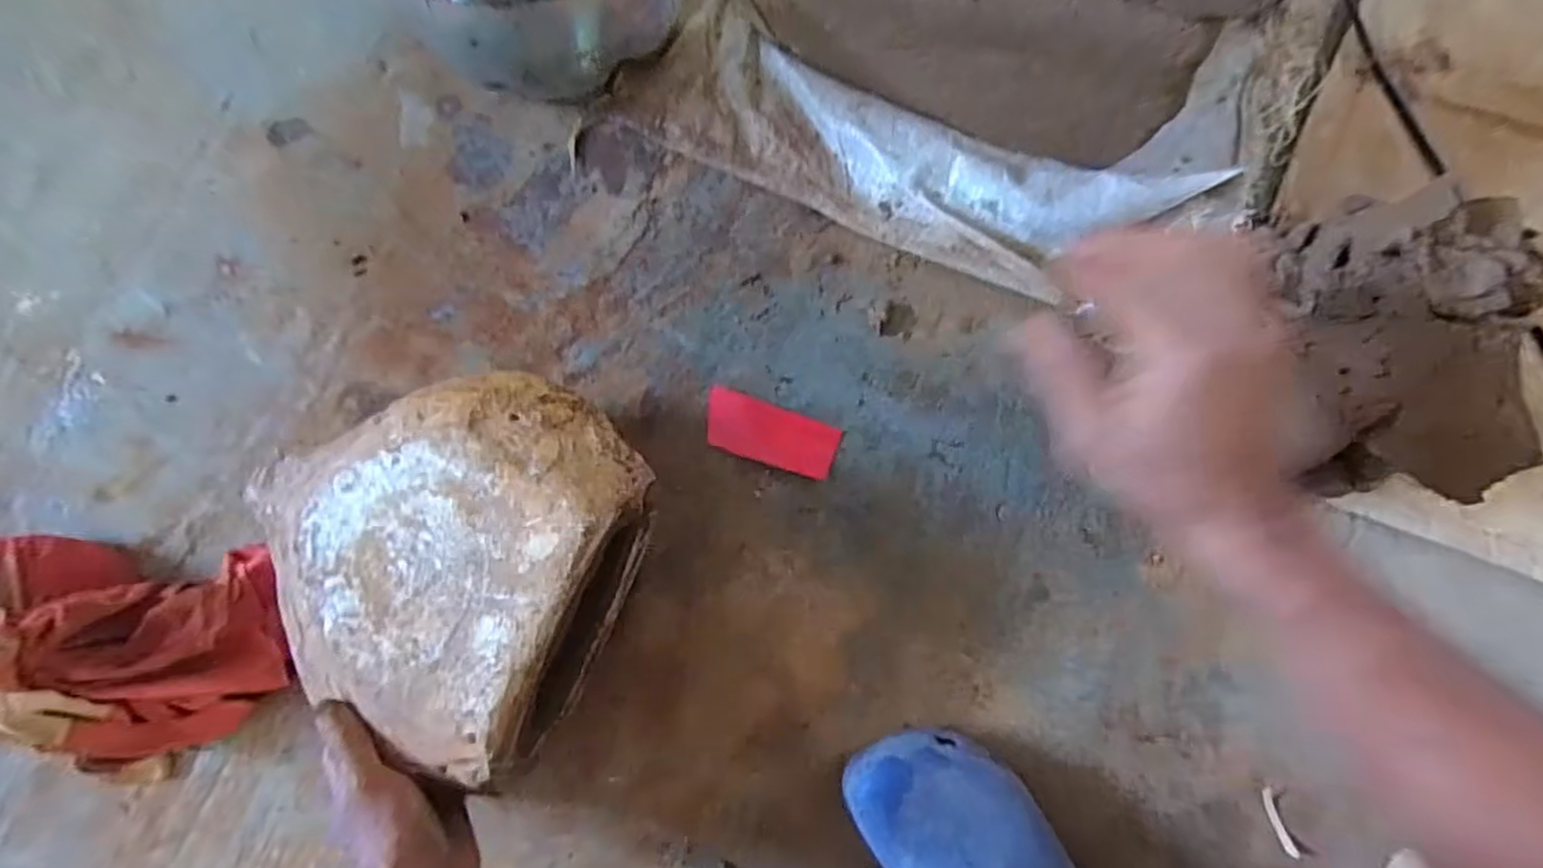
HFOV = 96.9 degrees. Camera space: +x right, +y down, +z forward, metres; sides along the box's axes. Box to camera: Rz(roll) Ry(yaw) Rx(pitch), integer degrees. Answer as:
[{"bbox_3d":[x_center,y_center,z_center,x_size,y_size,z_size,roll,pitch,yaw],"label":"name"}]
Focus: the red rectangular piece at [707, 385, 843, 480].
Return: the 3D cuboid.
[{"bbox_3d":[-0.001,0.000,0.557,0.109,0.004,0.048,17,78,4],"label":"red rectangular piece"}]

